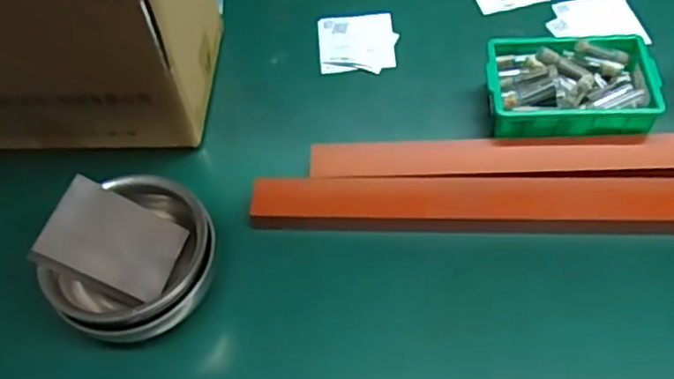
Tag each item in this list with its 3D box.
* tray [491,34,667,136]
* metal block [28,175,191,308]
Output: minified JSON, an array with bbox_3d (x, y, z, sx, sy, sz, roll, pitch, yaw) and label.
[{"bbox_3d":[0.212,-0.090,0.600,0.146,0.052,0.098,1,56,5],"label":"tray"},{"bbox_3d":[-0.166,0.040,0.486,0.095,0.013,0.069,32,66,-21],"label":"metal block"}]

